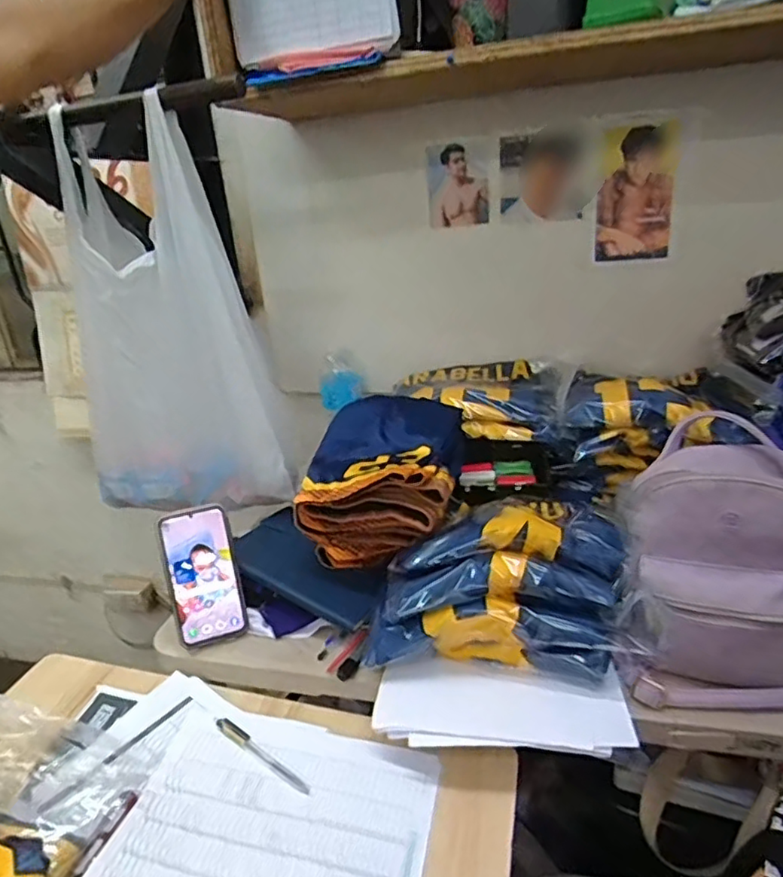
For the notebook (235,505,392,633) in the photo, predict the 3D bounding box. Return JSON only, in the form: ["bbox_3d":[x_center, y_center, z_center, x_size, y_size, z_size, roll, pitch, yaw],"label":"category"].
[{"bbox_3d":[-0.103,0.162,0.774,0.206,0.016,0.117,24,30,19],"label":"notebook"}]

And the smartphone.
[{"bbox_3d":[-0.226,0.165,0.721,0.082,0.162,0.009,-13,5,-21],"label":"smartphone"}]

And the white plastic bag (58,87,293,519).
[{"bbox_3d":[-0.304,-0.139,0.809,0.281,0.474,0.119,3,23,21],"label":"white plastic bag"}]

